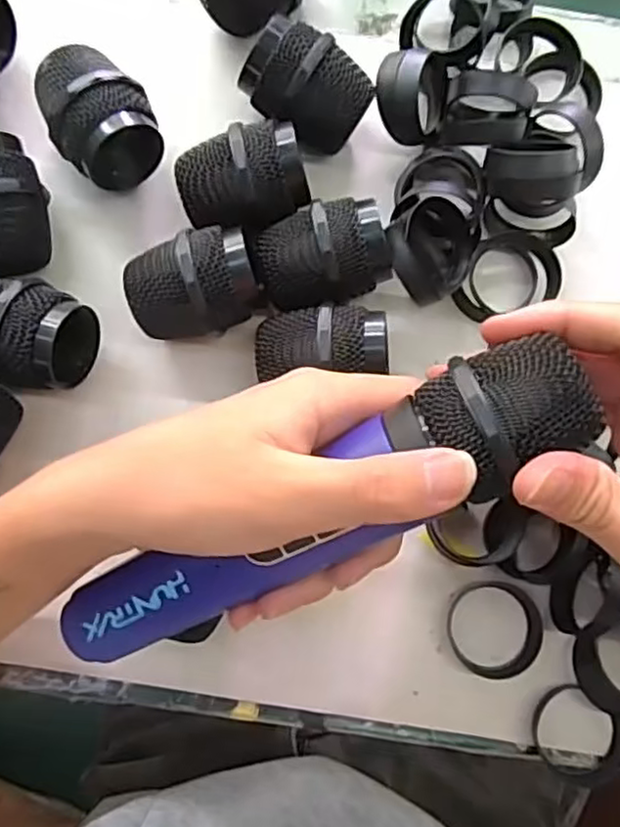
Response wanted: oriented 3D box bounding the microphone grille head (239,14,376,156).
[{"bbox_3d":[-0.001,-0.155,0.323,0.056,0.047,0.046,35,82,2],"label":"microphone grille head"}]

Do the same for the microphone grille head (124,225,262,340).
[{"bbox_3d":[-0.053,-0.055,0.309,0.059,0.048,0.046,-17,84,-5],"label":"microphone grille head"}]

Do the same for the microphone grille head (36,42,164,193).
[{"bbox_3d":[-0.100,-0.140,0.316,0.047,0.046,0.065,-27,85,-7],"label":"microphone grille head"}]

